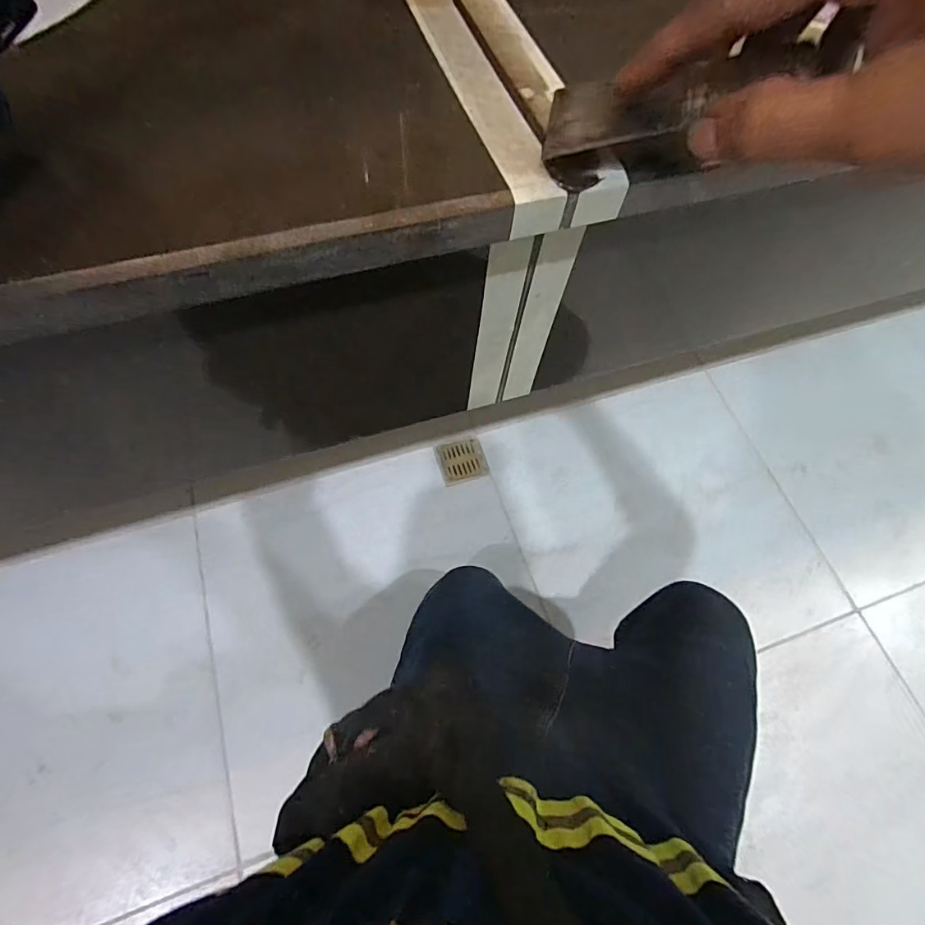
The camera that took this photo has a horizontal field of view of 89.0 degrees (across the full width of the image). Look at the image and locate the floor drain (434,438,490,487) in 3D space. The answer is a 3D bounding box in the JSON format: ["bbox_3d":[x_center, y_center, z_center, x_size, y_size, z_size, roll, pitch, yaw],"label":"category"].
[{"bbox_3d":[-0.002,-0.004,1.036,0.102,0.011,0.098,-17,68,-9],"label":"floor drain"}]

